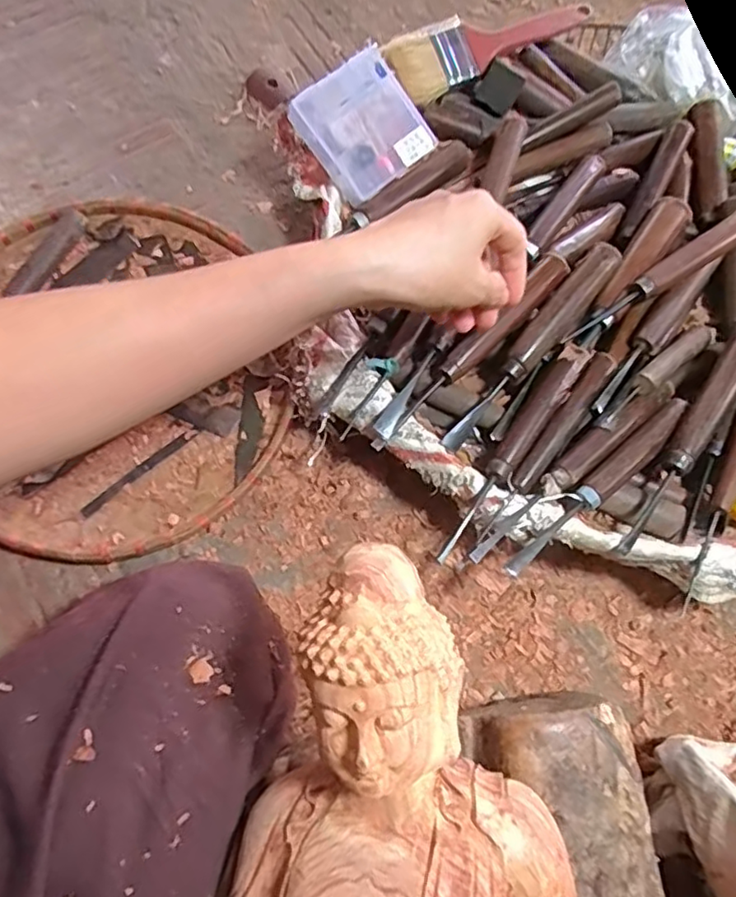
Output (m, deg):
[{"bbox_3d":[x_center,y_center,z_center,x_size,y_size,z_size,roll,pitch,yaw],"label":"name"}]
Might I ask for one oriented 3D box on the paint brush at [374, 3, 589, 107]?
[{"bbox_3d":[0.098,-0.345,0.509,0.177,0.024,0.053,-30,75,-13],"label":"paint brush"}]

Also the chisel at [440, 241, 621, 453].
[{"bbox_3d":[0.110,-0.068,0.413,0.020,0.013,0.175,39,88,12],"label":"chisel"}]

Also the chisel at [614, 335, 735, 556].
[{"bbox_3d":[0.217,-0.006,0.403,0.025,0.029,0.185,34,72,8],"label":"chisel"}]

